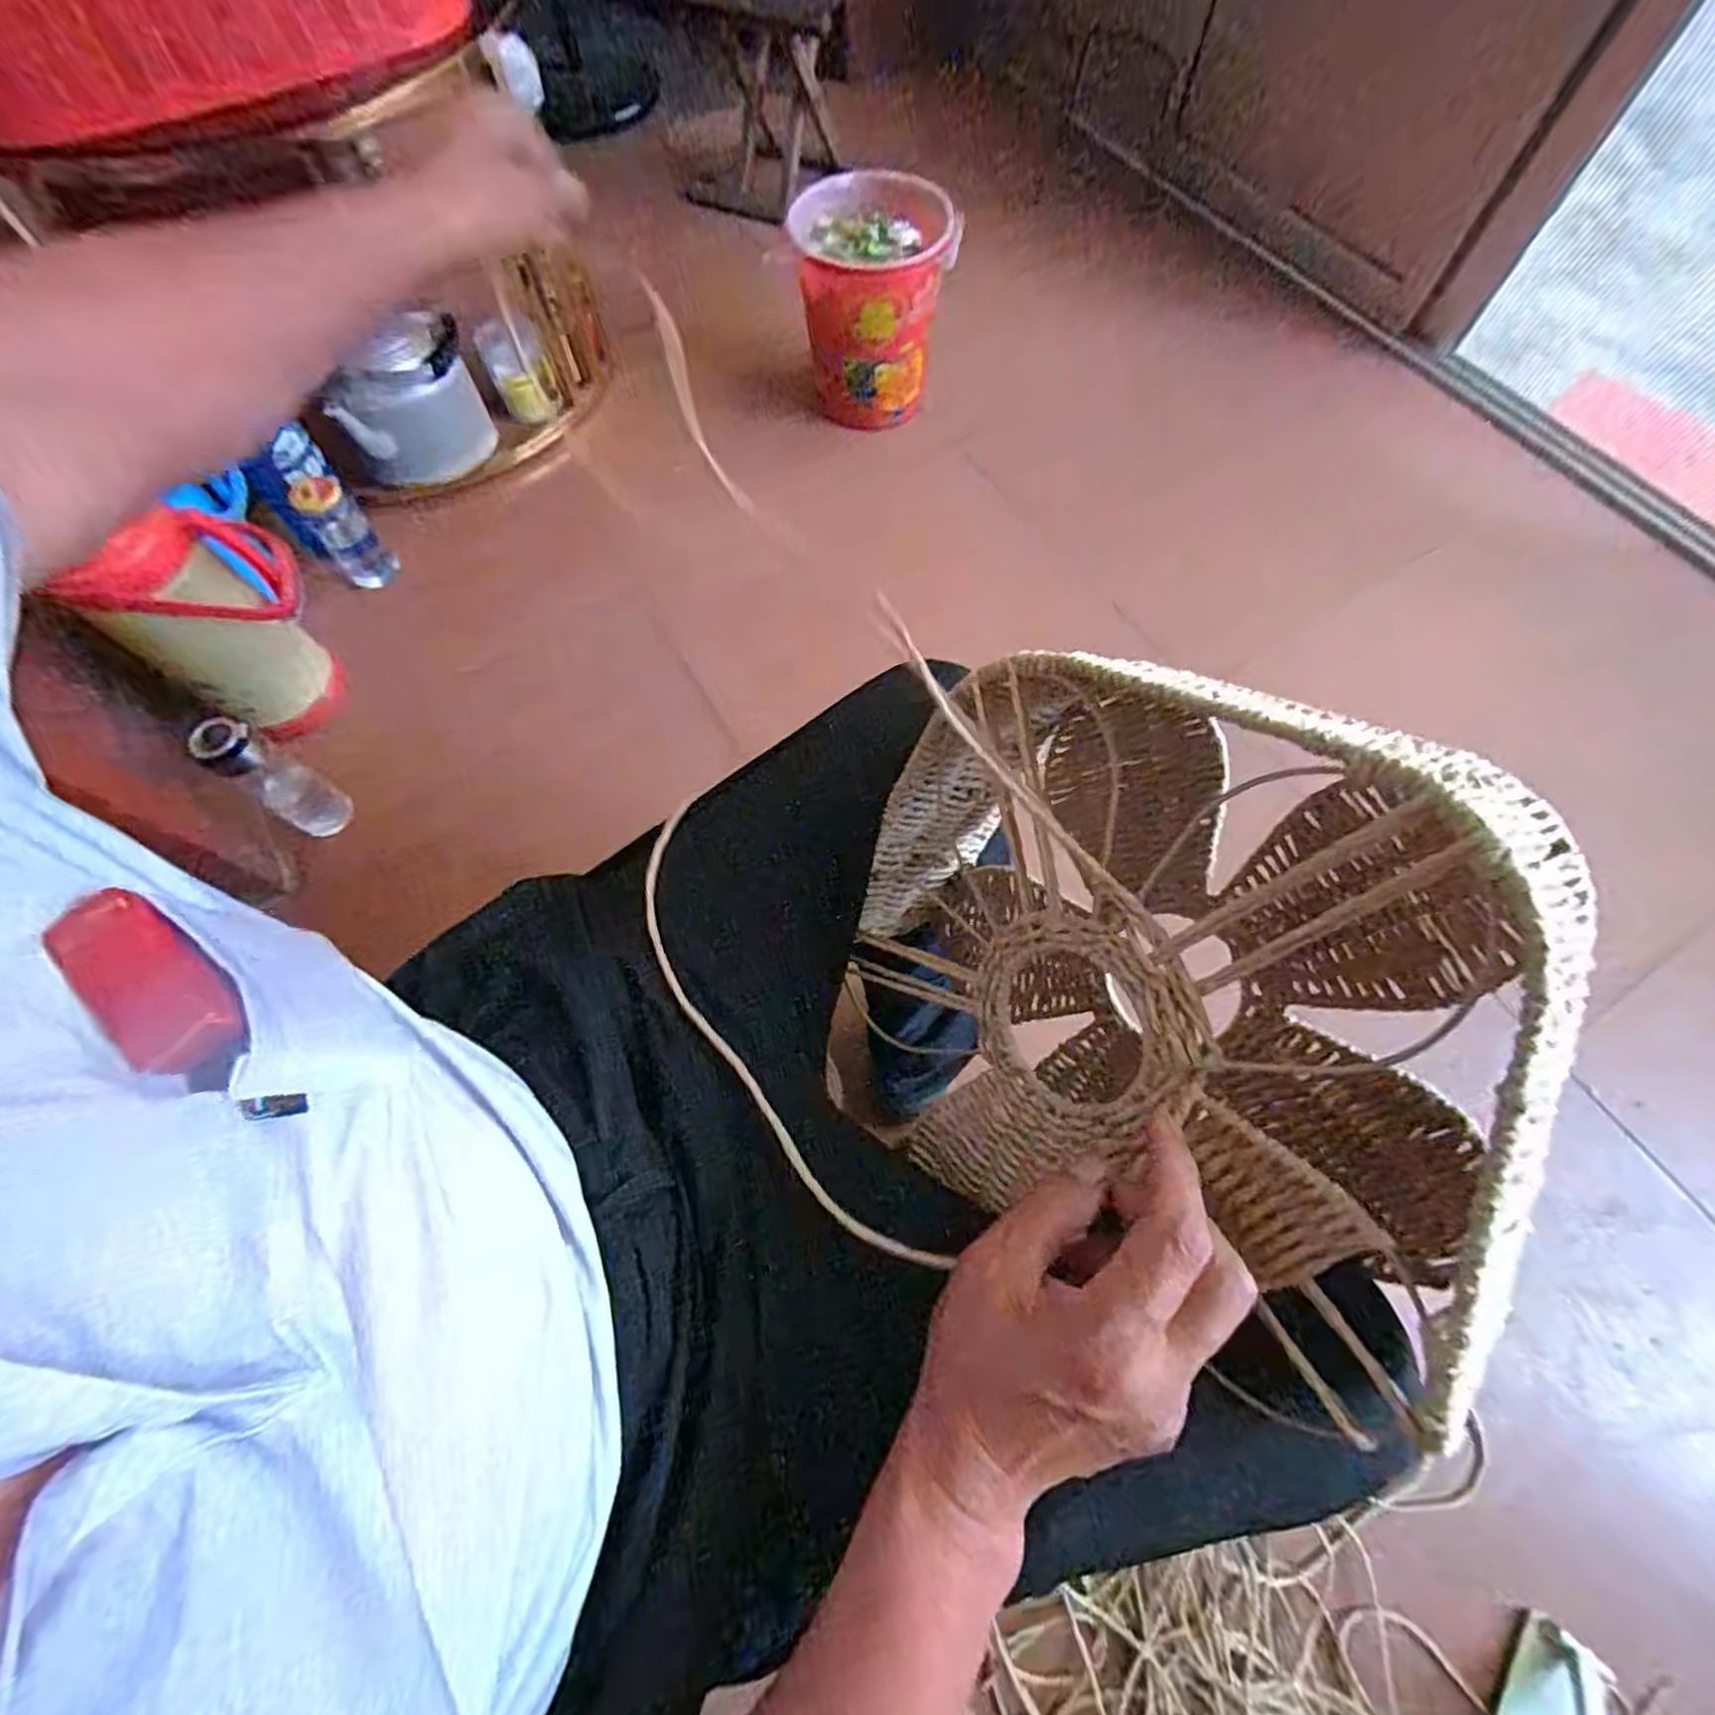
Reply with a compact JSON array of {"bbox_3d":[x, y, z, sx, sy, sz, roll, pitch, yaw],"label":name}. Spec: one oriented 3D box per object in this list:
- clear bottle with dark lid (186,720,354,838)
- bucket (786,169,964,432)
[{"bbox_3d":[-0.704,-0.093,0.882,0.053,0.202,0.068,31,72,12],"label":"clear bottle with dark lid"},{"bbox_3d":[0.026,-0.883,1.171,0.243,0.257,0.213,-7,69,-2],"label":"bucket"}]

